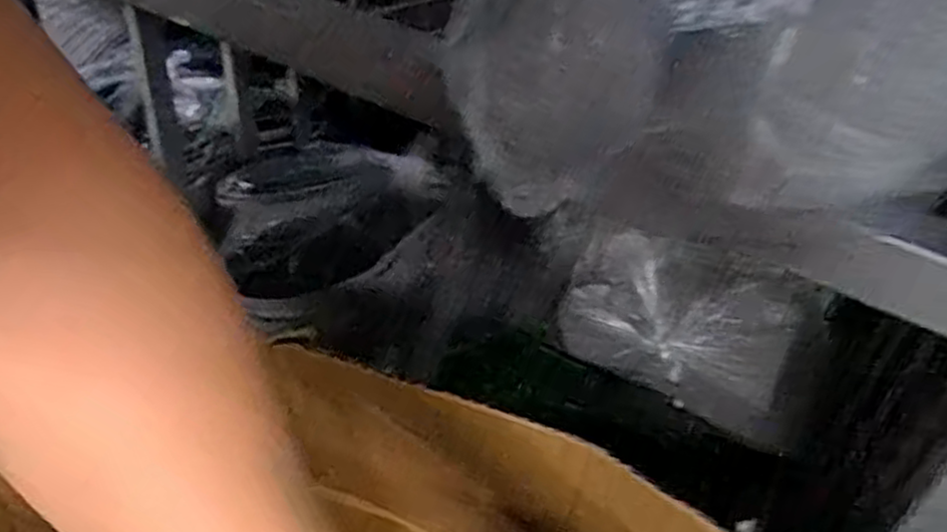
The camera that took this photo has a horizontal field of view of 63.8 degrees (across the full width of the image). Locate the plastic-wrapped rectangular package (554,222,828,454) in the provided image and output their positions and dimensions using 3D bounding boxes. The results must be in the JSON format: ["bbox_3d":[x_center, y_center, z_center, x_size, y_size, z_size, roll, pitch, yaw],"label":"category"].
[{"bbox_3d":[0.192,0.052,0.669,0.222,0.152,0.056,20,21,10],"label":"plastic-wrapped rectangular package"}]

